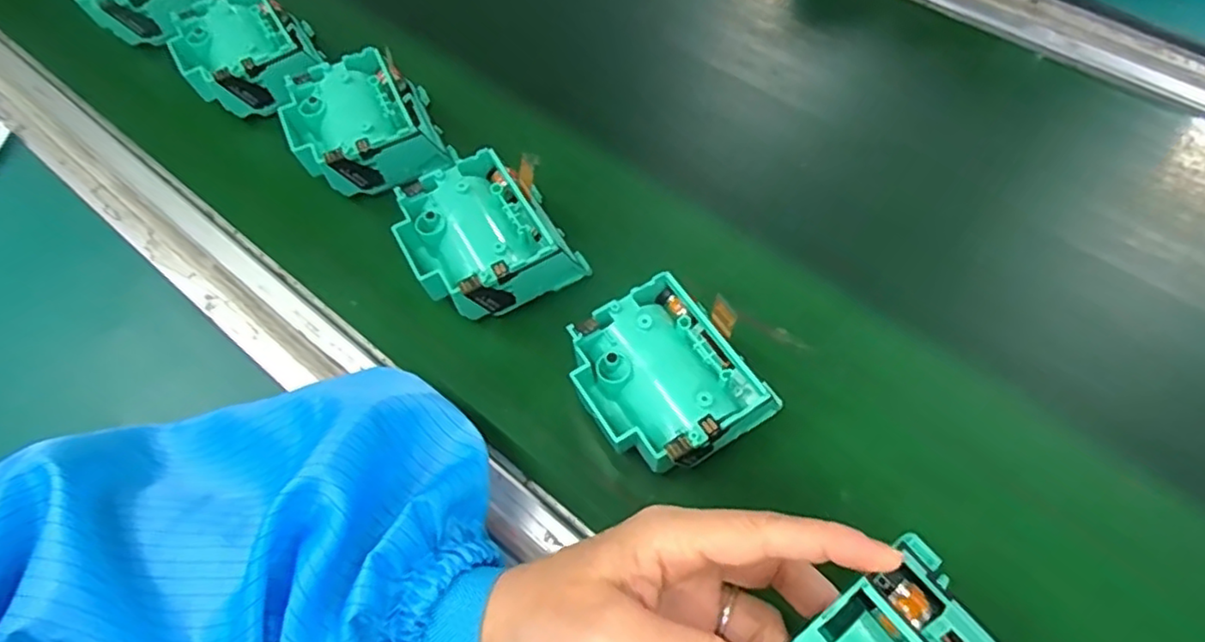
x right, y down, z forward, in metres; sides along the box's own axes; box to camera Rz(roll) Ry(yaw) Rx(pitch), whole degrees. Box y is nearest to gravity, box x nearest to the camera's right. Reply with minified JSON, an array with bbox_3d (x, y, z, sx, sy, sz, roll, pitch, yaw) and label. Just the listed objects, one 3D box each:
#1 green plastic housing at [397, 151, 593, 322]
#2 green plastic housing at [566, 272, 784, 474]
[{"bbox_3d":[-0.059,-0.040,0.337,0.077,0.042,0.078,-30,64,-13],"label":"green plastic housing"},{"bbox_3d":[0.030,0.027,0.295,0.078,0.040,0.079,-32,65,-15],"label":"green plastic housing"}]

